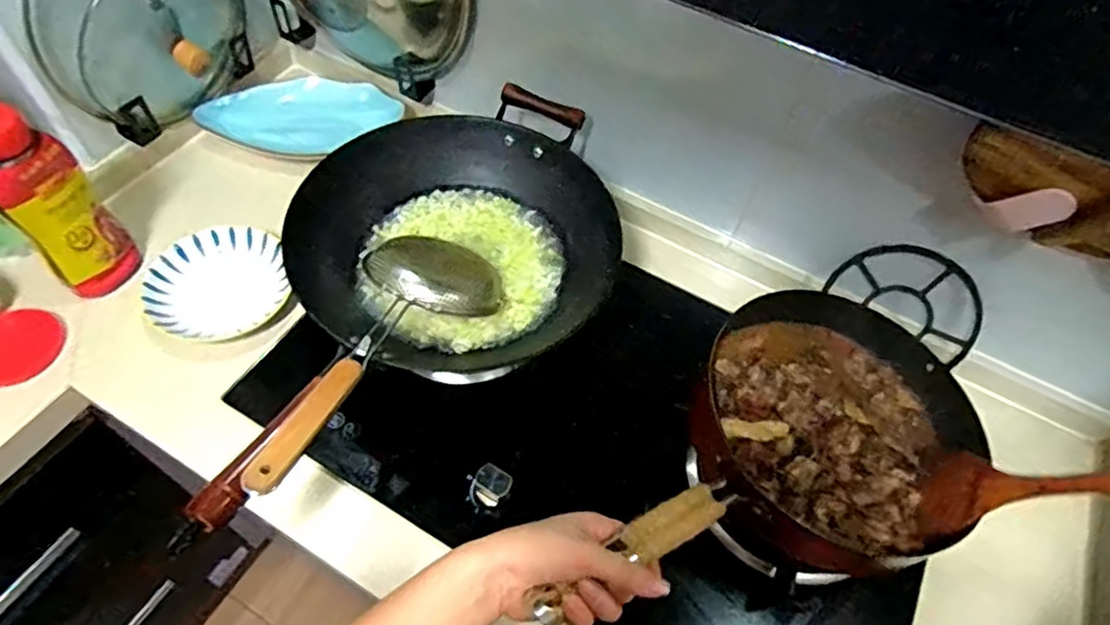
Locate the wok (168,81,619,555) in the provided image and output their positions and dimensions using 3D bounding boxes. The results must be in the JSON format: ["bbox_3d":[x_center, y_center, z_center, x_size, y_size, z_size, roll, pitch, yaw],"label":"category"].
[{"bbox_3d":[-0.144,-0.040,0.684,0.315,0.126,0.590,32,59,16],"label":"wok"}]

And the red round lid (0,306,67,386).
[{"bbox_3d":[-0.625,0.041,0.753,0.093,0.017,0.096,2,67,-4],"label":"red round lid"}]

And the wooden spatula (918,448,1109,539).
[{"bbox_3d":[0.416,0.119,0.461,0.026,0.345,0.087,37,63,-7],"label":"wooden spatula"}]

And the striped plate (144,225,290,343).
[{"bbox_3d":[-0.421,-0.037,0.807,0.159,0.034,0.160,1,59,-1],"label":"striped plate"}]

